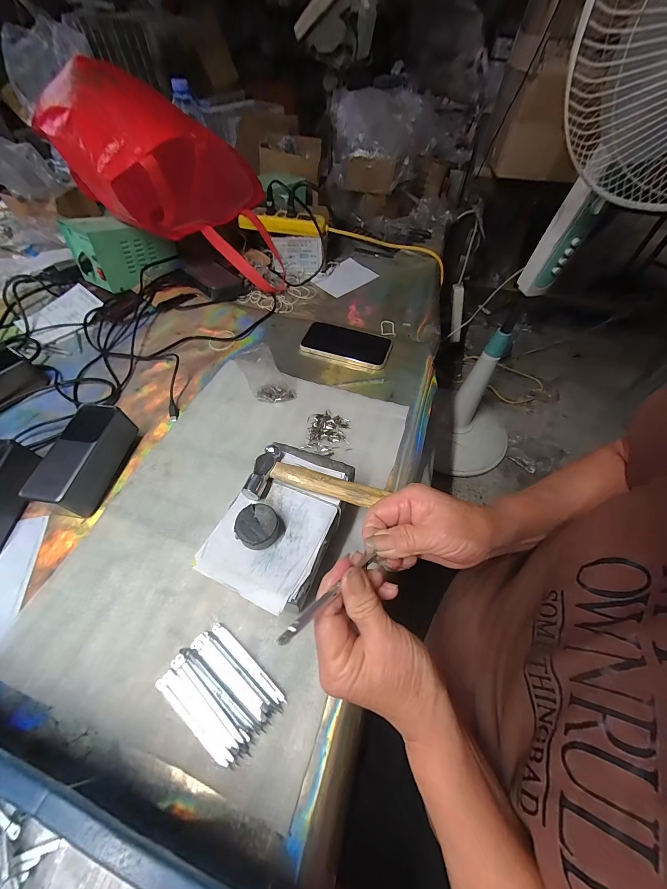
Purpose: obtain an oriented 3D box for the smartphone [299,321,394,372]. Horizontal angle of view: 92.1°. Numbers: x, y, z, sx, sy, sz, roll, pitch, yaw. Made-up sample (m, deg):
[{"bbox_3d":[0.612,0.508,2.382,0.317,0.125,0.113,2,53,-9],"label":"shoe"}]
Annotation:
[{"bbox_3d":[0.020,-0.171,0.556,0.152,0.016,0.077,16,56,8],"label":"smartphone"}]

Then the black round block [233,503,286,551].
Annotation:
[{"bbox_3d":[-0.069,0.077,0.301,0.039,0.020,0.038,1,55,-1],"label":"black round block"}]

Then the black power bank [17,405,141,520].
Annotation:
[{"bbox_3d":[-0.298,0.017,0.391,0.059,0.053,0.129,8,55,3],"label":"black power bank"}]

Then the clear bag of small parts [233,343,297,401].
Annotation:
[{"bbox_3d":[-0.096,-0.098,0.457,0.071,0.087,0.024,-5,56,-6],"label":"clear bag of small parts"}]

